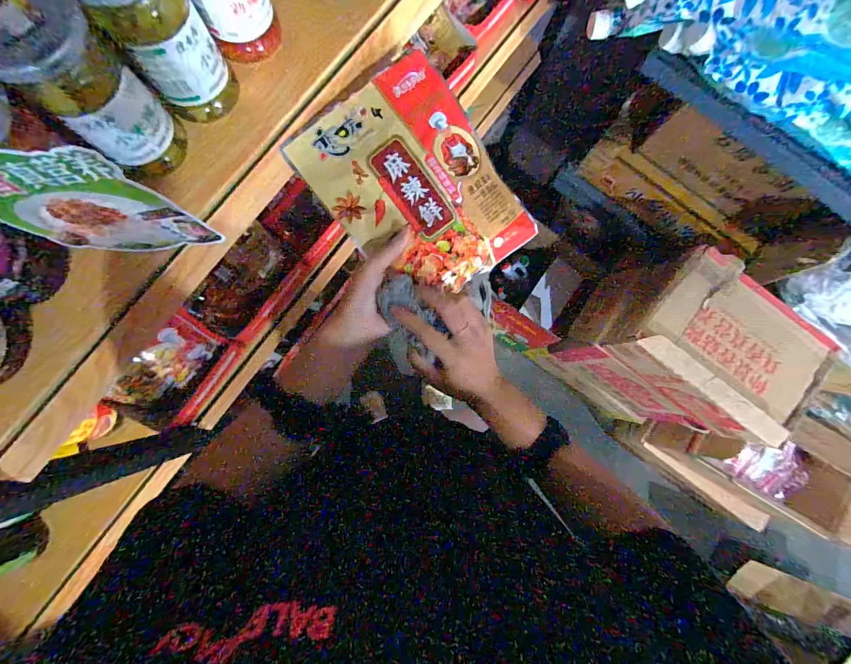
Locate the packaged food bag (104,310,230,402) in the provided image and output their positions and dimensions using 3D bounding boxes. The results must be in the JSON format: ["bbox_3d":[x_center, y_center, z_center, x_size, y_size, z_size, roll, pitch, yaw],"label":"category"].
[{"bbox_3d":[-0.366,0.037,0.528,0.040,0.077,0.142,34,81,39],"label":"packaged food bag"}]

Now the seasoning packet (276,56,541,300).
[{"bbox_3d":[-0.006,-0.139,0.366,0.161,0.024,0.205,-38,98,-3],"label":"seasoning packet"}]

